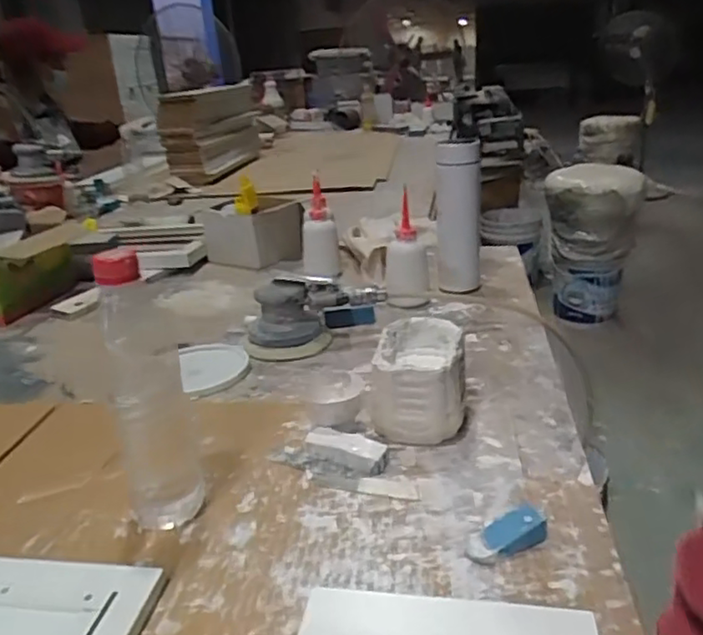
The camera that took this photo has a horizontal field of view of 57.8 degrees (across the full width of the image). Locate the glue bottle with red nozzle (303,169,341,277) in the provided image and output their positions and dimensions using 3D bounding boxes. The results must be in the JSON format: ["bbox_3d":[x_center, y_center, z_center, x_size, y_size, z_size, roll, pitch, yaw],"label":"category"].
[{"bbox_3d":[-0.053,-0.153,1.072,0.059,0.155,0.061,-3,22,3],"label":"glue bottle with red nozzle"}]

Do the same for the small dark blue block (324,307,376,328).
[{"bbox_3d":[-0.001,0.000,0.880,0.072,0.025,0.022,-8,22,-9],"label":"small dark blue block"}]

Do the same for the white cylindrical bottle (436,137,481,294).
[{"bbox_3d":[0.158,-0.146,0.934,0.062,0.219,0.073,2,23,15],"label":"white cylindrical bottle"}]

